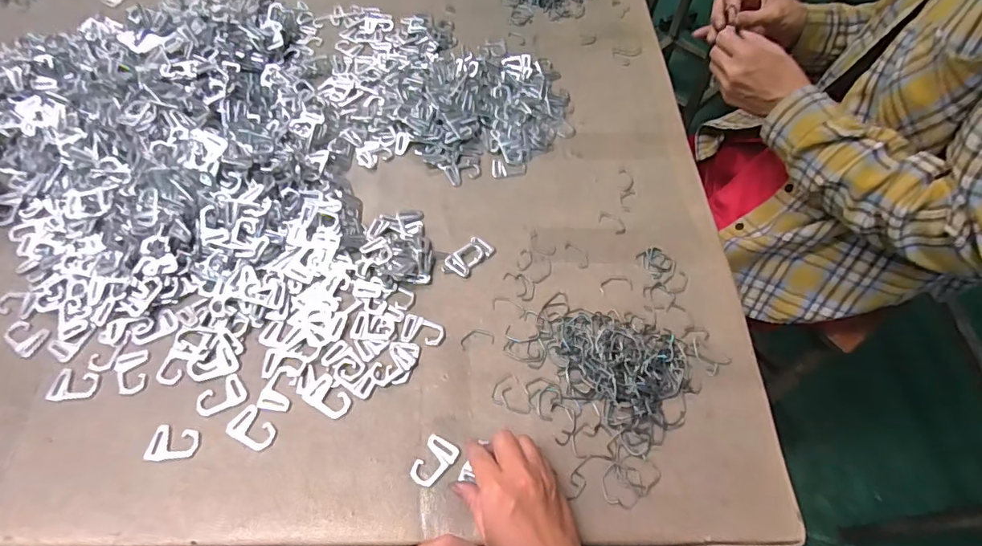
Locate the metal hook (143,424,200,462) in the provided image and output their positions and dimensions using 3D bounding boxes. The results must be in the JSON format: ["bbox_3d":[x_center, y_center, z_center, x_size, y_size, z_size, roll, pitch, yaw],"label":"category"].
[{"bbox_3d":[-0.276,0.150,0.438,0.041,0.004,0.029,8,57,5],"label":"metal hook"}]

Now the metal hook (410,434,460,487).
[{"bbox_3d":[-0.049,0.164,0.437,0.029,0.004,0.042,24,60,15],"label":"metal hook"}]

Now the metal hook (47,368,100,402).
[{"bbox_3d":[-0.383,0.104,0.462,0.038,0.004,0.030,8,57,5],"label":"metal hook"}]

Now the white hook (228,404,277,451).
[{"bbox_3d":[-0.211,0.138,0.448,0.042,0.004,0.029,30,62,18],"label":"white hook"}]

